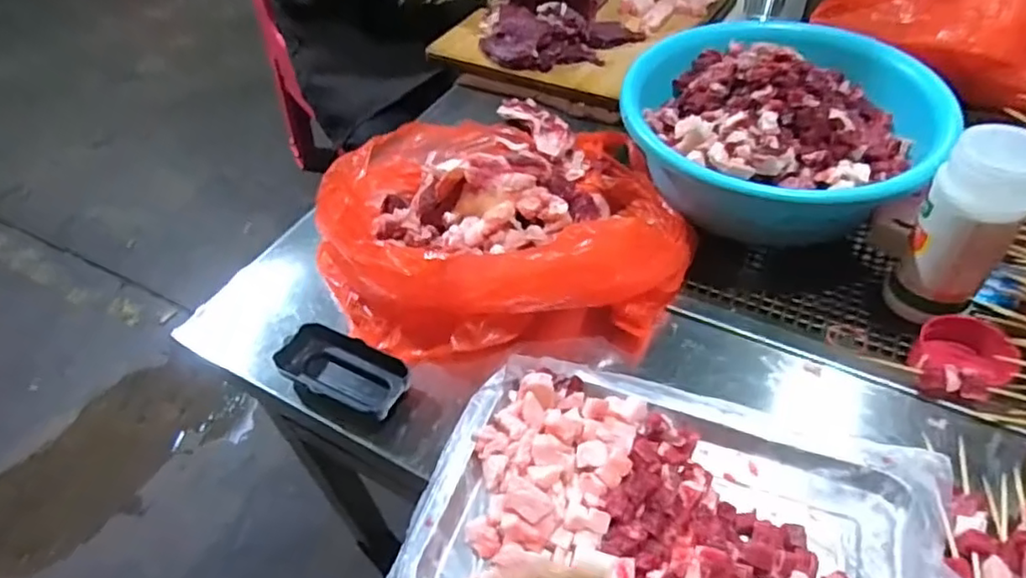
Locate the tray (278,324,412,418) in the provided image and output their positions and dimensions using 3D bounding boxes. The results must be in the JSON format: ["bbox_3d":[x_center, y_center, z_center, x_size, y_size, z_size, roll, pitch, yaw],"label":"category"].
[{"bbox_3d":[-0.134,0.070,0.500,0.114,0.037,0.057,17,52,20],"label":"tray"}]

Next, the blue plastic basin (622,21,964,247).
[{"bbox_3d":[0.260,-0.169,0.621,0.267,0.105,0.267,-3,48,3],"label":"blue plastic basin"}]

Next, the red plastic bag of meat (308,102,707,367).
[{"bbox_3d":[-0.007,-0.085,0.590,0.313,0.108,0.314,-4,48,3],"label":"red plastic bag of meat"}]

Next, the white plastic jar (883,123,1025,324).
[{"bbox_3d":[0.344,-0.043,0.475,0.060,0.161,0.054,22,54,24],"label":"white plastic jar"}]

